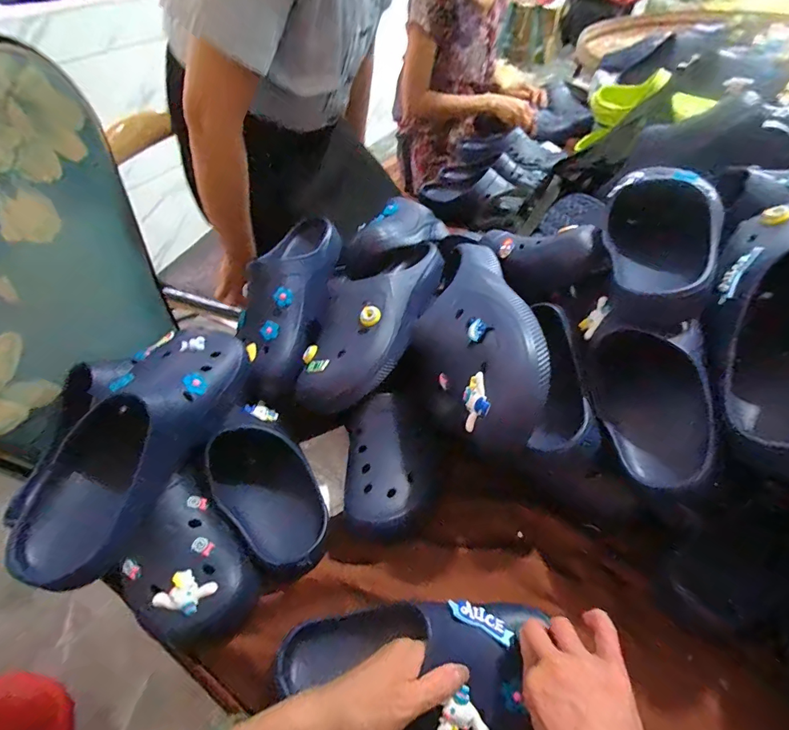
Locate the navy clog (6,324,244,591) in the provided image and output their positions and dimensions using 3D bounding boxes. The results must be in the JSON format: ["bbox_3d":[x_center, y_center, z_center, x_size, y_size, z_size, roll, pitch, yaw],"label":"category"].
[{"bbox_3d":[-0.267,0.071,0.442,0.117,0.092,0.284,11,49,12],"label":"navy clog"}]

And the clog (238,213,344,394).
[{"bbox_3d":[-0.147,-0.104,0.622,0.121,0.095,0.300,2,48,4],"label":"clog"}]

